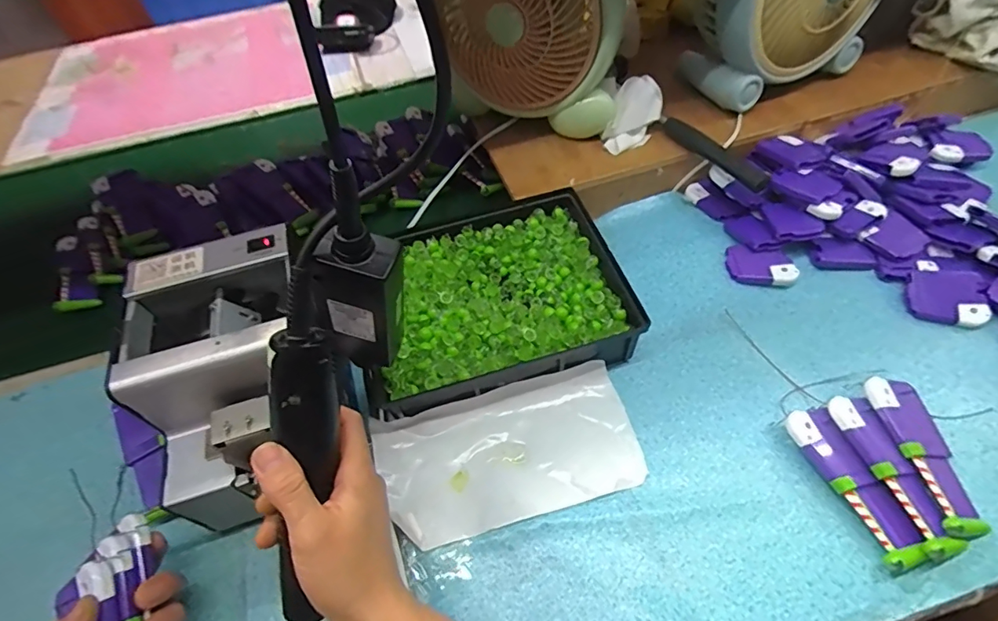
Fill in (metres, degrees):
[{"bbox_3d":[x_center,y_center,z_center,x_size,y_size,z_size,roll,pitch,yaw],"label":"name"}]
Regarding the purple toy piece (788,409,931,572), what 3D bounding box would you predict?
[{"bbox_3d":[0.267,0.133,0.380,0.033,0.022,0.118,-19,56,-10],"label":"purple toy piece"}]

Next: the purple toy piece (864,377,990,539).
[{"bbox_3d":[0.330,0.111,0.385,0.046,0.029,0.117,-8,55,-2],"label":"purple toy piece"}]

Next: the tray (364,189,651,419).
[{"bbox_3d":[-0.005,-0.012,0.486,0.239,0.049,0.190,-14,55,-7],"label":"tray"}]

